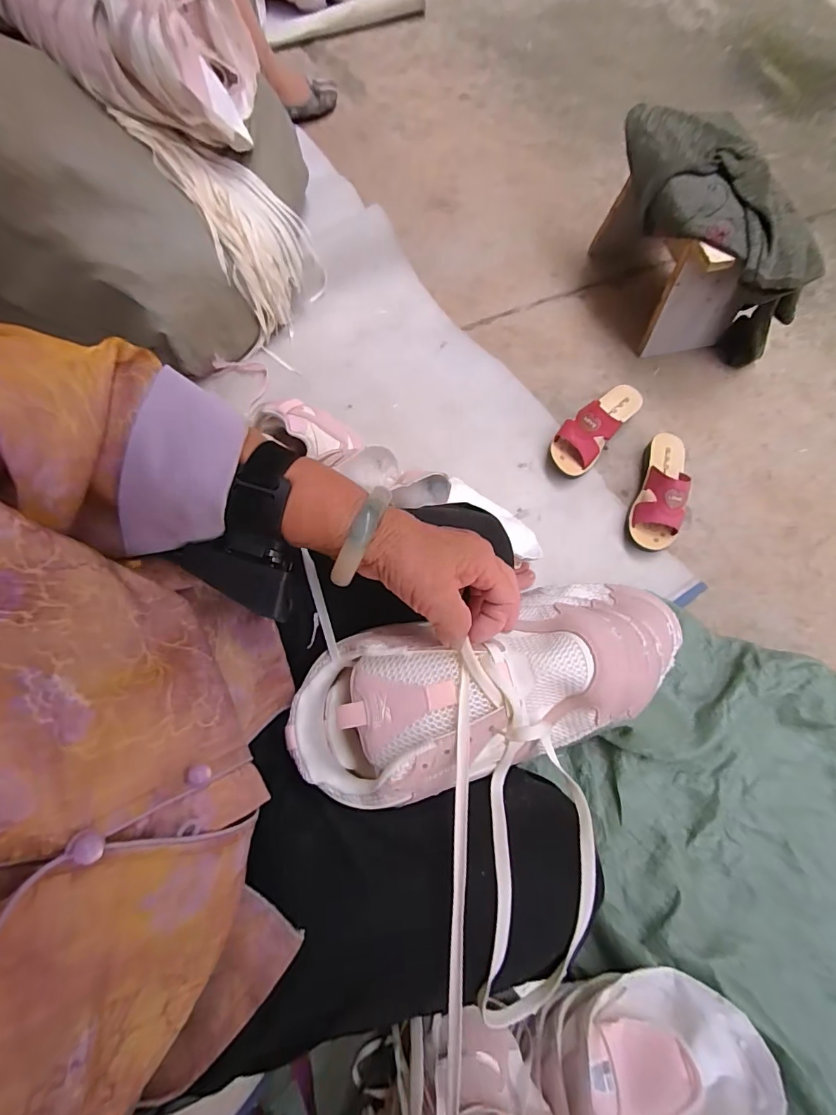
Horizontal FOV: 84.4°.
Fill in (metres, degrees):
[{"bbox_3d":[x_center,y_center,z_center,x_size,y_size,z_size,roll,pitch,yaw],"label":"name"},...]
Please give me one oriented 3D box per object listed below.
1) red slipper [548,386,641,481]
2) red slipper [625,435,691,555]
[{"bbox_3d":[0.332,-0.249,0.852,0.084,0.076,0.218,41,77,10],"label":"red slipper"},{"bbox_3d":[0.432,-0.124,0.816,0.079,0.081,0.226,15,74,4],"label":"red slipper"}]

